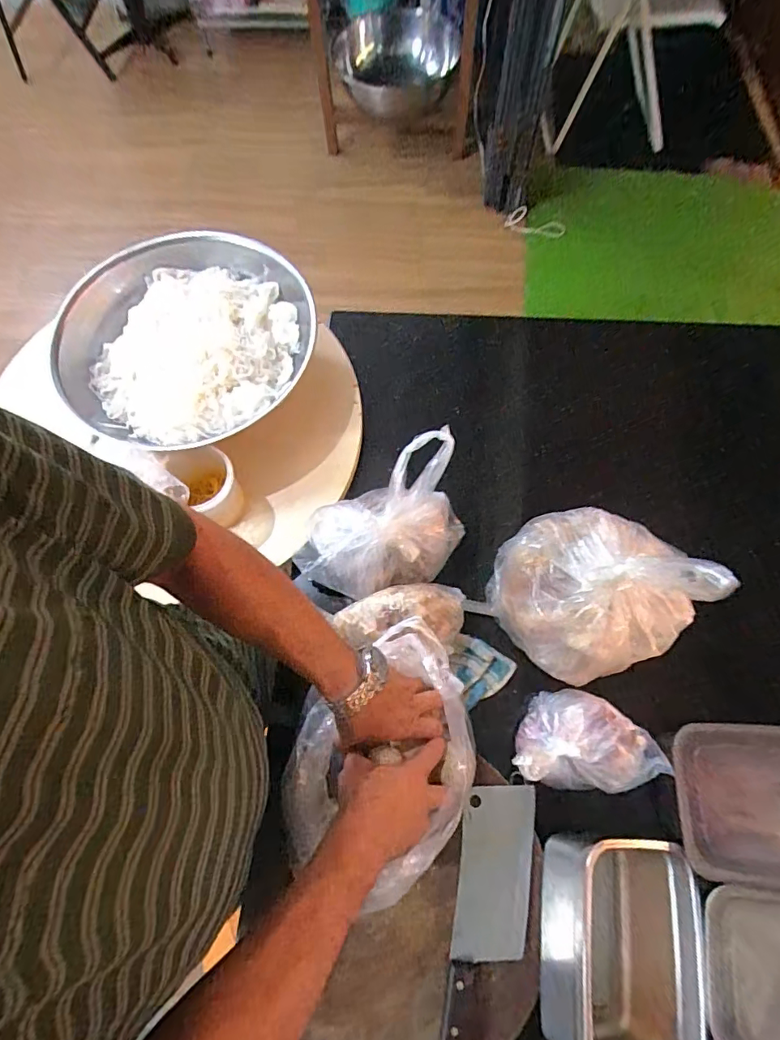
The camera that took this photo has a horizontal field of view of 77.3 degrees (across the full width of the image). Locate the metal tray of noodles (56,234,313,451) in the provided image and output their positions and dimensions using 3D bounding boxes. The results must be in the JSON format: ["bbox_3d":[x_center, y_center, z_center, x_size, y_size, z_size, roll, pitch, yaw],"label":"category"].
[{"bbox_3d":[-0.302,-0.266,0.726,0.348,0.069,0.360,15,71,8],"label":"metal tray of noodles"}]

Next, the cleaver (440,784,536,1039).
[{"bbox_3d":[0.109,0.449,0.529,0.080,0.026,0.290,9,70,5],"label":"cleaver"}]

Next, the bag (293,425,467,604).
[{"bbox_3d":[-0.016,0.010,0.625,0.224,0.145,0.137,-16,70,-4],"label":"bag"}]

